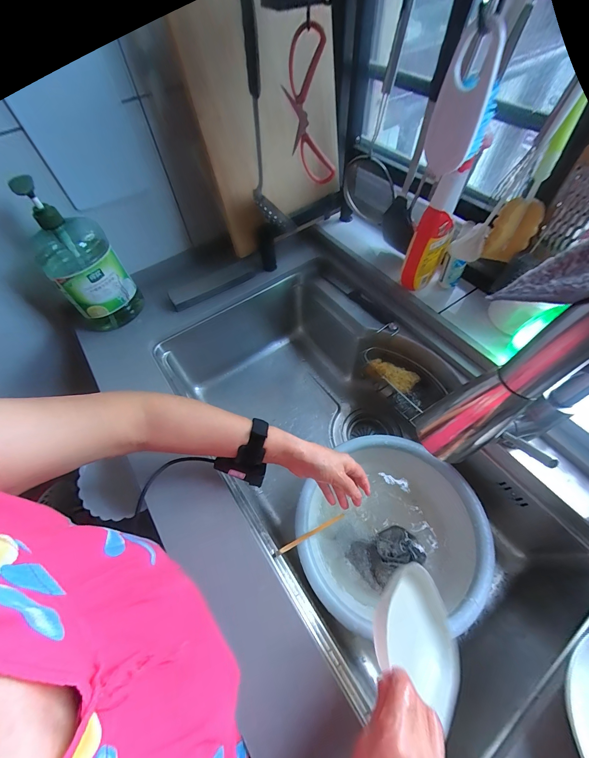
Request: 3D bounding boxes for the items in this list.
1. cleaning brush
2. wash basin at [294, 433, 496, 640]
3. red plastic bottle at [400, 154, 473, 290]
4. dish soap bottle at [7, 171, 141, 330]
[{"bbox_3d":[0.142,-0.226,0.253,0.047,0.094,0.028,39,67,22],"label":"cleaning brush"},{"bbox_3d":[0.171,0.280,0.558,0.307,0.126,0.299,-1,58,1],"label":"wash basin"},{"bbox_3d":[0.252,-0.246,0.546,0.078,0.248,0.041,-4,58,-1],"label":"red plastic bottle"},{"bbox_3d":[-0.401,-0.216,0.581,0.124,0.282,0.084,-37,64,-19],"label":"dish soap bottle"}]

